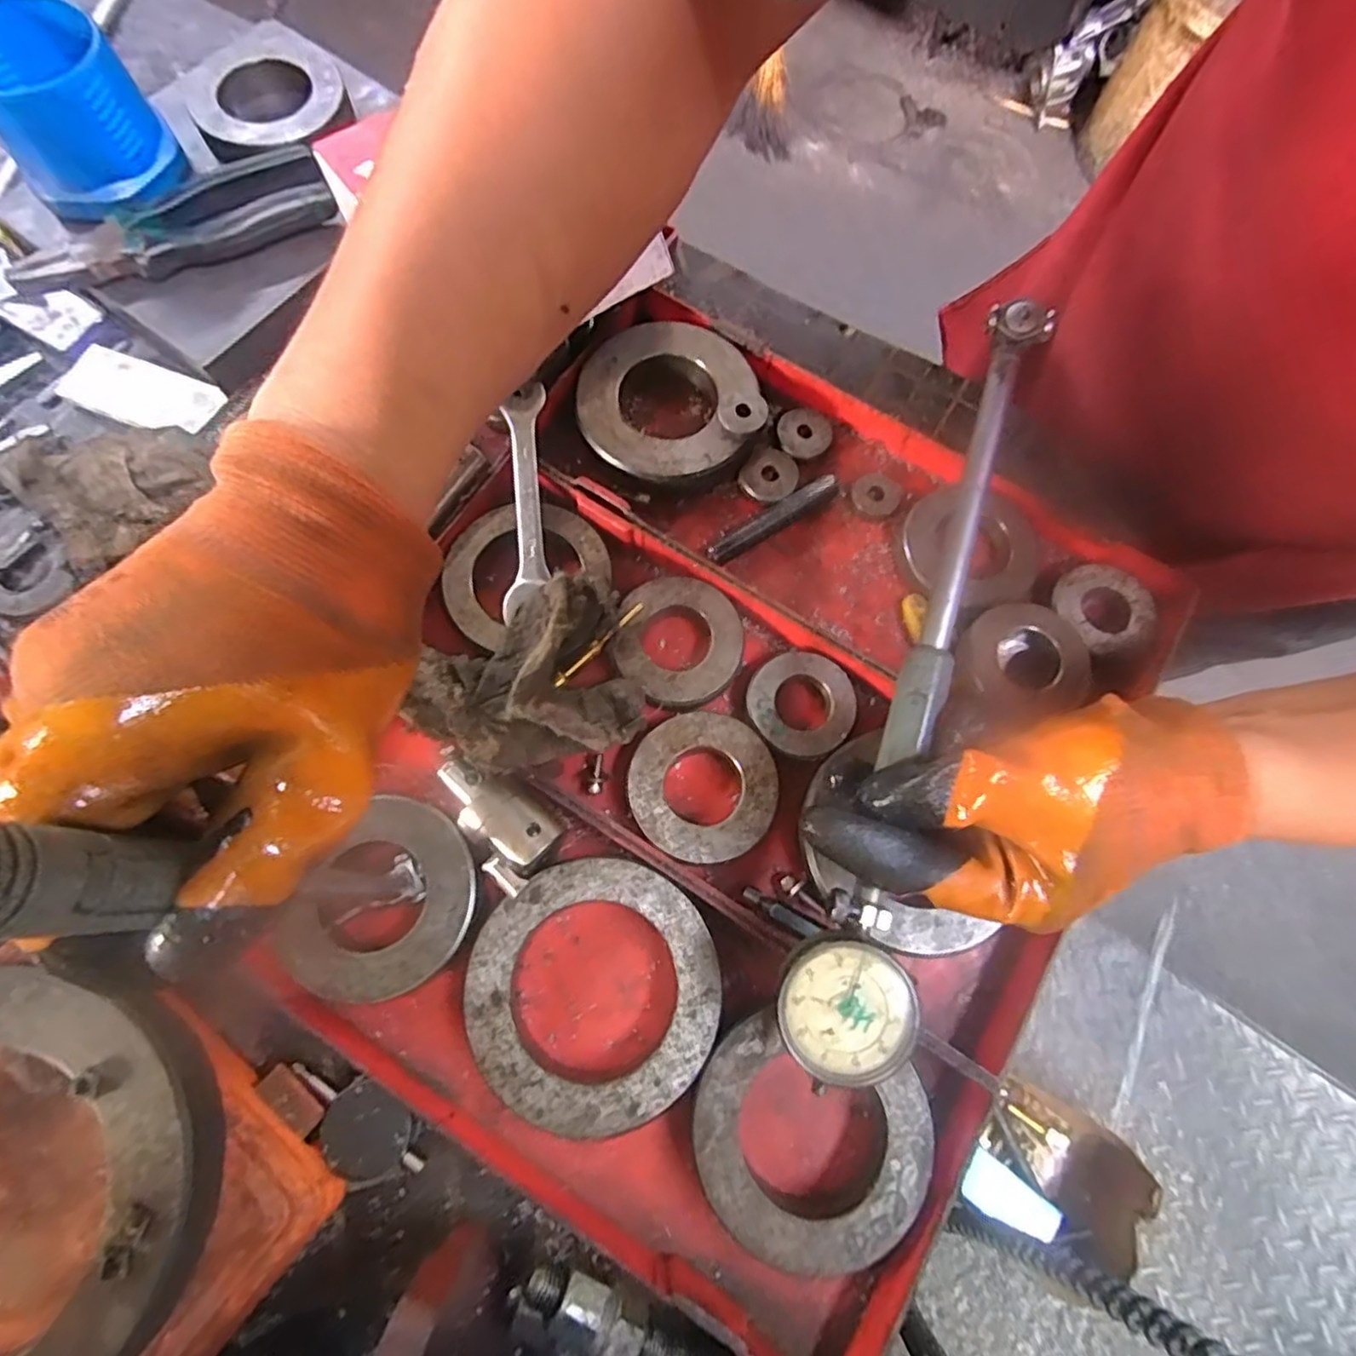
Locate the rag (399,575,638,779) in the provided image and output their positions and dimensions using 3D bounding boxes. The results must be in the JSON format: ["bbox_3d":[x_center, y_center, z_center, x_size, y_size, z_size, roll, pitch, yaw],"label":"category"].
[{"bbox_3d":[-0.080,-0.003,0.347,0.109,0.031,0.092,-17,76,-7],"label":"rag"}]

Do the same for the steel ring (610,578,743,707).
[{"bbox_3d":[0.000,-0.022,0.382,0.070,0.011,0.072,1,74,-2],"label":"steel ring"}]

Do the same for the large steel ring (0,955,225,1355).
[{"bbox_3d":[-0.271,0.203,0.264,0.165,0.028,0.166,1,74,-2],"label":"large steel ring"}]

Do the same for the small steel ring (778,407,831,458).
[{"bbox_3d":[0.082,-0.159,0.430,0.034,0.004,0.033,-28,77,-10],"label":"small steel ring"}]

